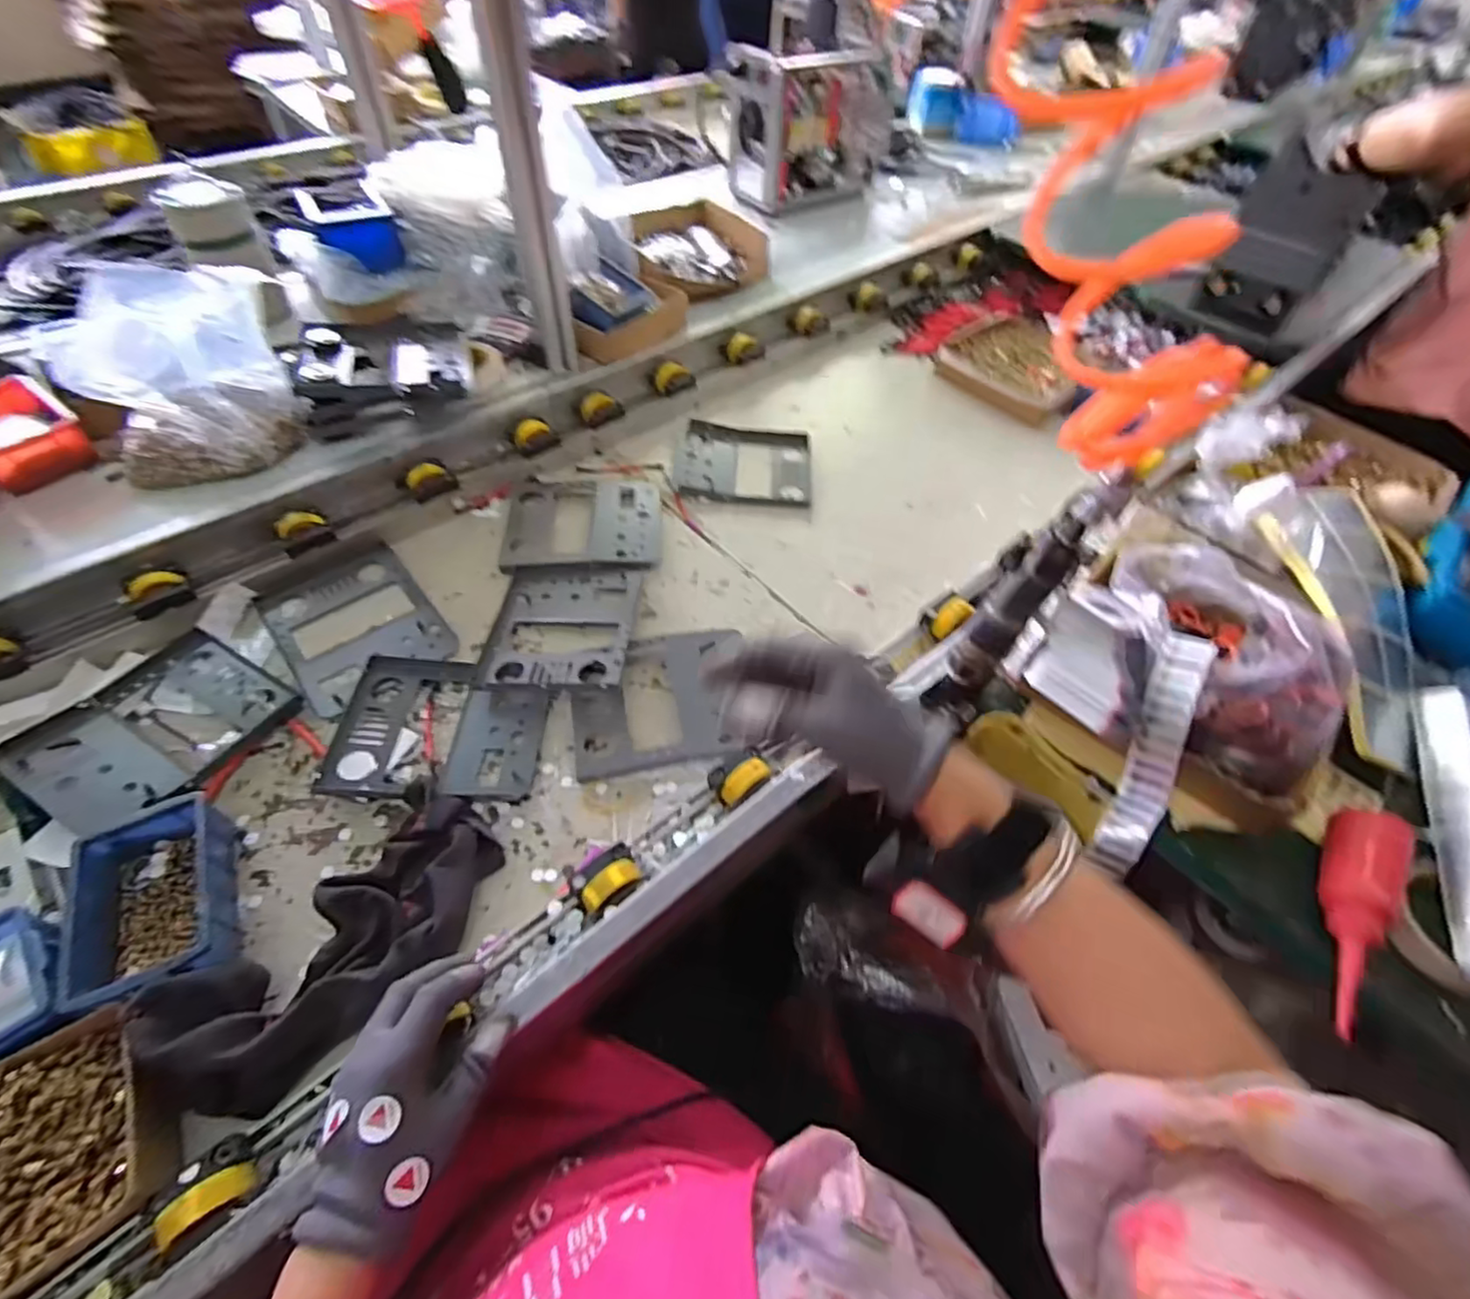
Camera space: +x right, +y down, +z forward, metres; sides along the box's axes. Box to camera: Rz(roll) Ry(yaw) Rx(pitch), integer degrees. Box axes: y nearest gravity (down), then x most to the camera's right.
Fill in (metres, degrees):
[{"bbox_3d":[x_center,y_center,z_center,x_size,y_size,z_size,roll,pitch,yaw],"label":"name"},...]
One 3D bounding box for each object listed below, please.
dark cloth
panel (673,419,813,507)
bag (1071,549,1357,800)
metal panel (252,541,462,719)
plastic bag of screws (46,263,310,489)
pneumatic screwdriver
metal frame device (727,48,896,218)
[{"bbox_3d":[-0.292,0.219,0.500,0.124,0.058,0.247,30,47,17],"label":"dark cloth"},{"bbox_3d":[0.015,-0.268,0.933,0.190,0.013,0.165,5,53,1],"label":"panel"},{"bbox_3d":[0.404,0.003,0.548,0.192,0.075,0.220,15,53,9],"label":"bag"},{"bbox_3d":[-0.410,-0.025,0.712,0.150,0.024,0.175,-35,64,-22],"label":"metal panel"},{"bbox_3d":[-0.568,-0.288,0.681,0.202,0.181,0.088,-36,62,-26],"label":"plastic bag of screws"},{"bbox_3d":[0.232,-0.041,0.546,0.051,0.244,0.037,39,39,21],"label":"pneumatic screwdriver"},{"bbox_3d":[0.145,-1.004,1.250,0.334,0.227,0.144,-28,59,-22],"label":"metal frame device"}]

